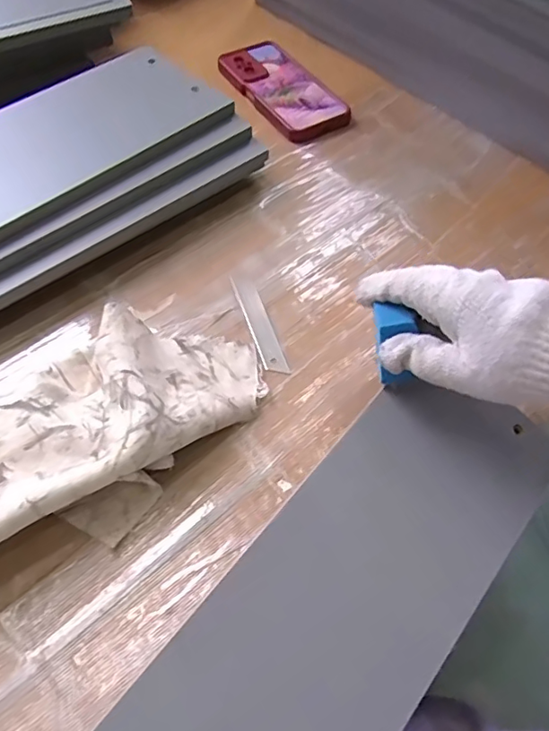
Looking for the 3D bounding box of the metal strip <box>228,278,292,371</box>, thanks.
[{"bbox_3d":[-0.013,-0.036,0.434,0.019,0.004,0.100,-15,60,-12],"label":"metal strip"}]

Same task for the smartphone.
[{"bbox_3d":[0.008,-0.312,0.603,0.084,0.017,0.164,-27,63,-19],"label":"smartphone"}]

